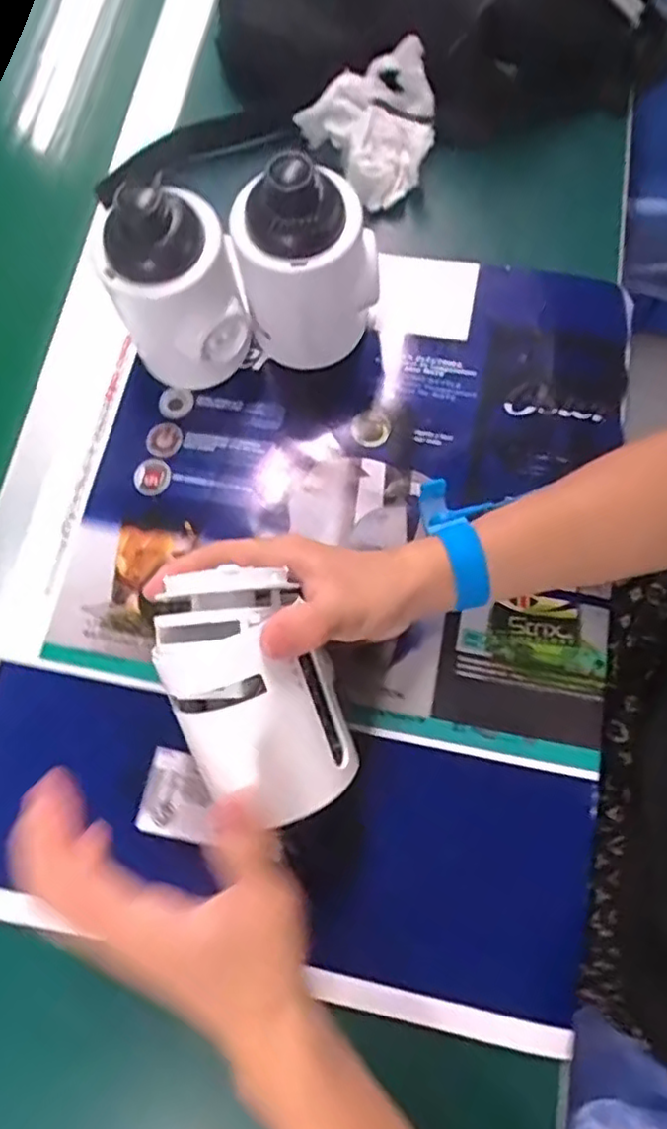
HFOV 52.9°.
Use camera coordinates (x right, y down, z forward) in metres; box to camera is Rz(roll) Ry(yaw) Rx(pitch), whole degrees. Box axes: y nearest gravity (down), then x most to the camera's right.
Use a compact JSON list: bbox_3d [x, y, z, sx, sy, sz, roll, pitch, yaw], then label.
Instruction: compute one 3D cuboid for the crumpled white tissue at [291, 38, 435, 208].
[{"bbox_3d":[0.031,-0.294,0.443,0.070,0.050,0.081,-34,75,-8],"label":"crumpled white tissue"}]

